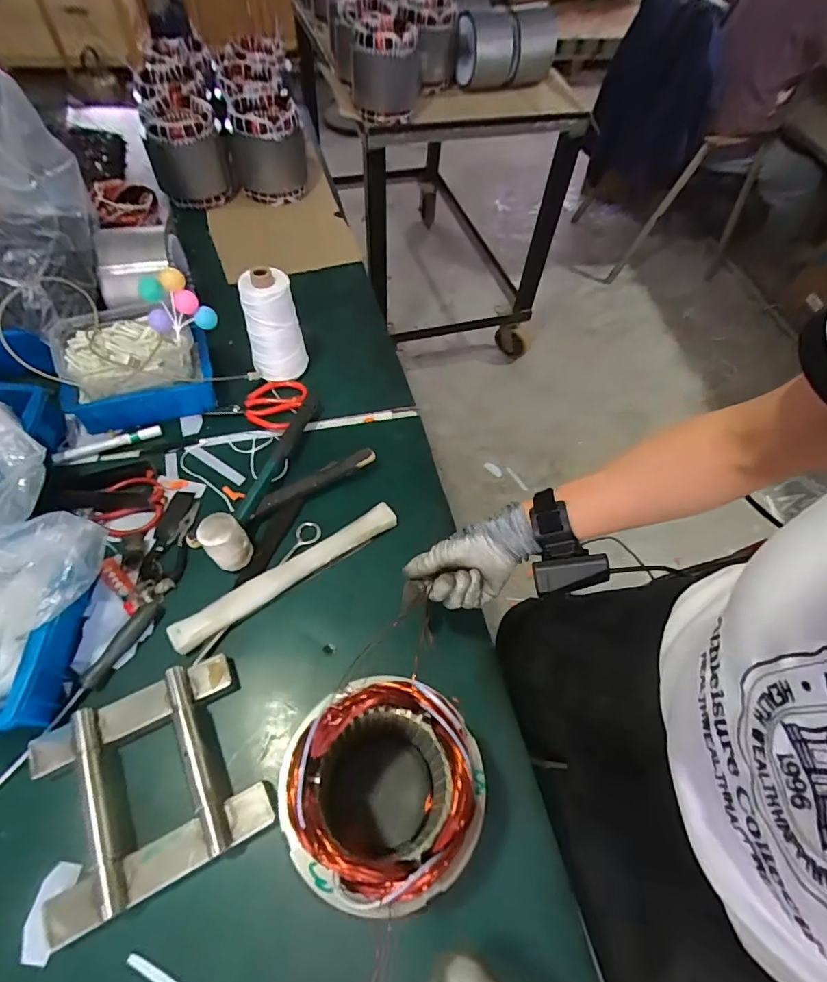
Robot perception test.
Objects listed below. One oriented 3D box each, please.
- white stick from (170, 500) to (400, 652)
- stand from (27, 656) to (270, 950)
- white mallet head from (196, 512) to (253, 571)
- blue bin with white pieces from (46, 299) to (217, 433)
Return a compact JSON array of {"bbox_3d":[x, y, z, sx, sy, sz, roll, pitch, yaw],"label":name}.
[{"bbox_3d":[-0.151,0.099,0.593,0.294,0.018,0.032,-30,64,-20],"label":"white stick"},{"bbox_3d":[-0.258,0.282,0.466,0.193,0.037,0.174,-23,62,-17],"label":"stand"},{"bbox_3d":[-0.229,0.062,0.584,0.046,0.063,0.050,2,58,-2],"label":"white mallet head"},{"bbox_3d":[-0.399,-0.181,0.695,0.197,0.113,0.120,-14,60,-12],"label":"blue bin with white pieces"}]

